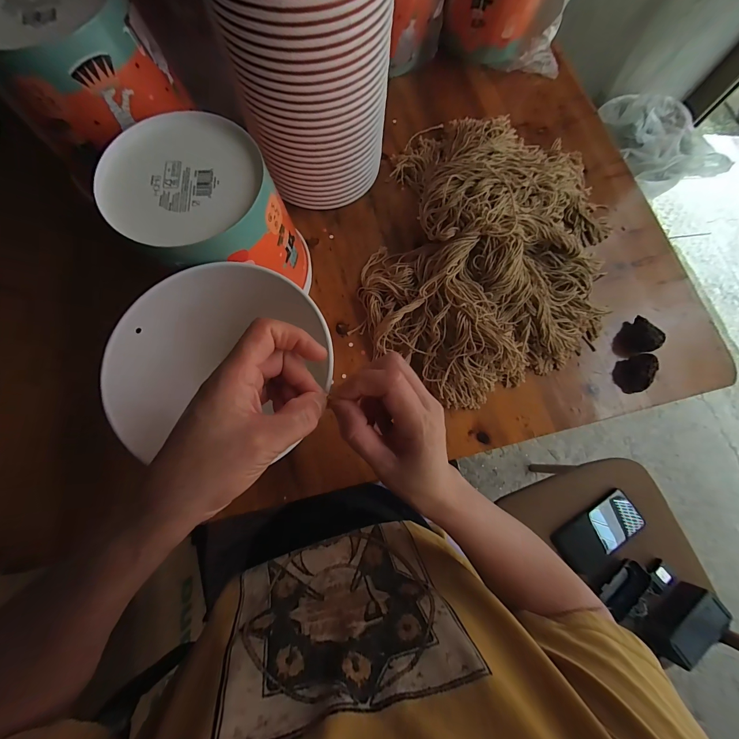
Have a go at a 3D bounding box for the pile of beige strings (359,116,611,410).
[{"bbox_3d":[0.147,-0.141,0.381,0.288,0.066,0.370,13,76,3],"label":"pile of beige strings"}]

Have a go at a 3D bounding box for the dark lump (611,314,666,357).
[{"bbox_3d":[0.322,-0.039,0.385,0.042,0.027,0.042,0,76,-1],"label":"dark lump"}]

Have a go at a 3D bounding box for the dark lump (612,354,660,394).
[{"bbox_3d":[0.312,0.005,0.375,0.039,0.027,0.038,-16,76,-4],"label":"dark lump"}]

